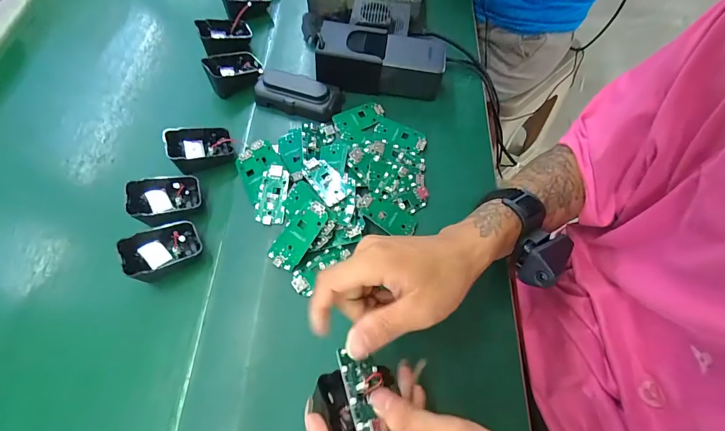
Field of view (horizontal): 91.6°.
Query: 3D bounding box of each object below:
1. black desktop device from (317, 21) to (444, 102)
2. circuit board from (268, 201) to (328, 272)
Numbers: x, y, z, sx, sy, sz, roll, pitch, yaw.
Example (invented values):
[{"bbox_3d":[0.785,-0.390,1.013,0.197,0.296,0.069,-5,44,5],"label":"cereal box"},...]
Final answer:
[{"bbox_3d":[0.023,-0.198,0.446,0.154,0.057,0.065,2,64,2],"label":"black desktop device"},{"bbox_3d":[-0.064,0.020,0.352,0.034,0.008,0.073,36,91,17],"label":"circuit board"}]

